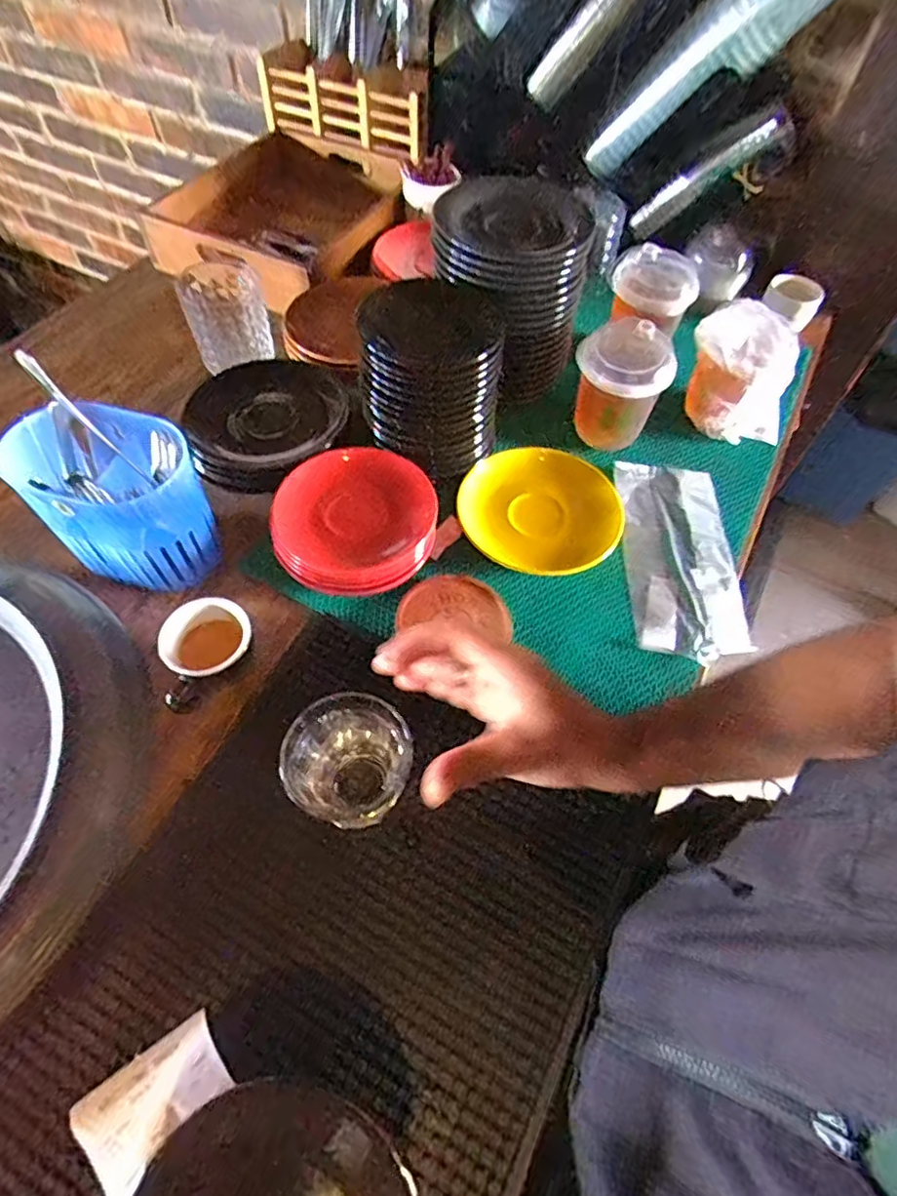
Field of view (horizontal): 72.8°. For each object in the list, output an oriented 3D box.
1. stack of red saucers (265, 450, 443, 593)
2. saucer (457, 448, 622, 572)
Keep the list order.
[{"bbox_3d":[-0.080,-0.064,0.523,0.139,0.040,0.120,-12,86,-19],"label":"stack of red saucers"},{"bbox_3d":[0.086,-0.082,0.561,0.154,0.042,0.134,2,57,-2],"label":"saucer"}]

